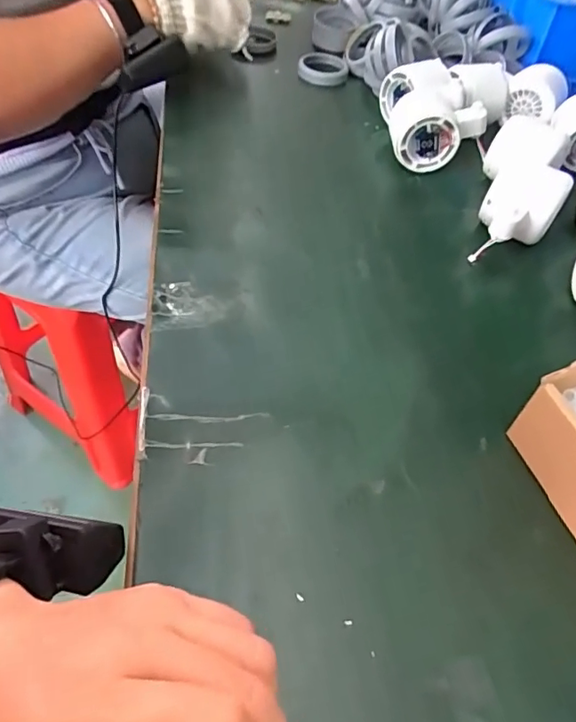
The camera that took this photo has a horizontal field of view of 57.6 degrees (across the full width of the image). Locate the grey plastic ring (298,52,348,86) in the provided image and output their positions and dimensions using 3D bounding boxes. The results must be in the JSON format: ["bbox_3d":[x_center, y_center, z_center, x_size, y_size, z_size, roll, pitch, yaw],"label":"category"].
[{"bbox_3d":[0.040,-0.344,0.614,0.055,0.013,0.053,39,59,23],"label":"grey plastic ring"}]

